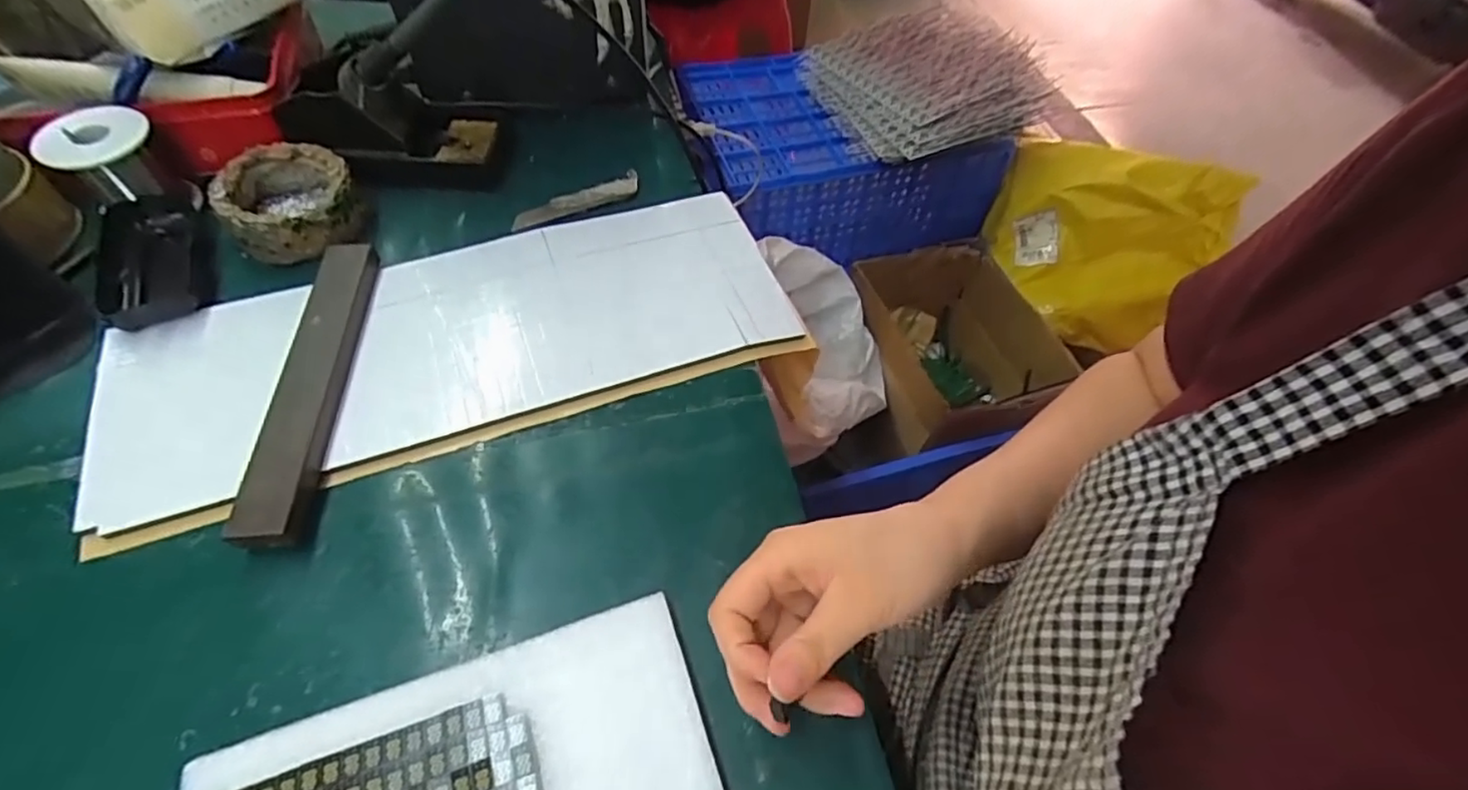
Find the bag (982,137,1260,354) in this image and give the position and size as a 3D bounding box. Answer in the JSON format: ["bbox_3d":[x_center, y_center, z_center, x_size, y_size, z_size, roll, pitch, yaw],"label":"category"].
[{"bbox_3d":[0.656,-0.265,1.158,0.376,0.327,0.097,18,15,16],"label":"bag"}]

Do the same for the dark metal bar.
[{"bbox_3d":[-0.247,-0.010,0.380,0.026,0.025,0.209,-3,55,-6],"label":"dark metal bar"}]

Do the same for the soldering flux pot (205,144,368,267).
[{"bbox_3d":[-0.311,-0.138,0.455,0.081,0.041,0.080,2,55,-2],"label":"soldering flux pot"}]

